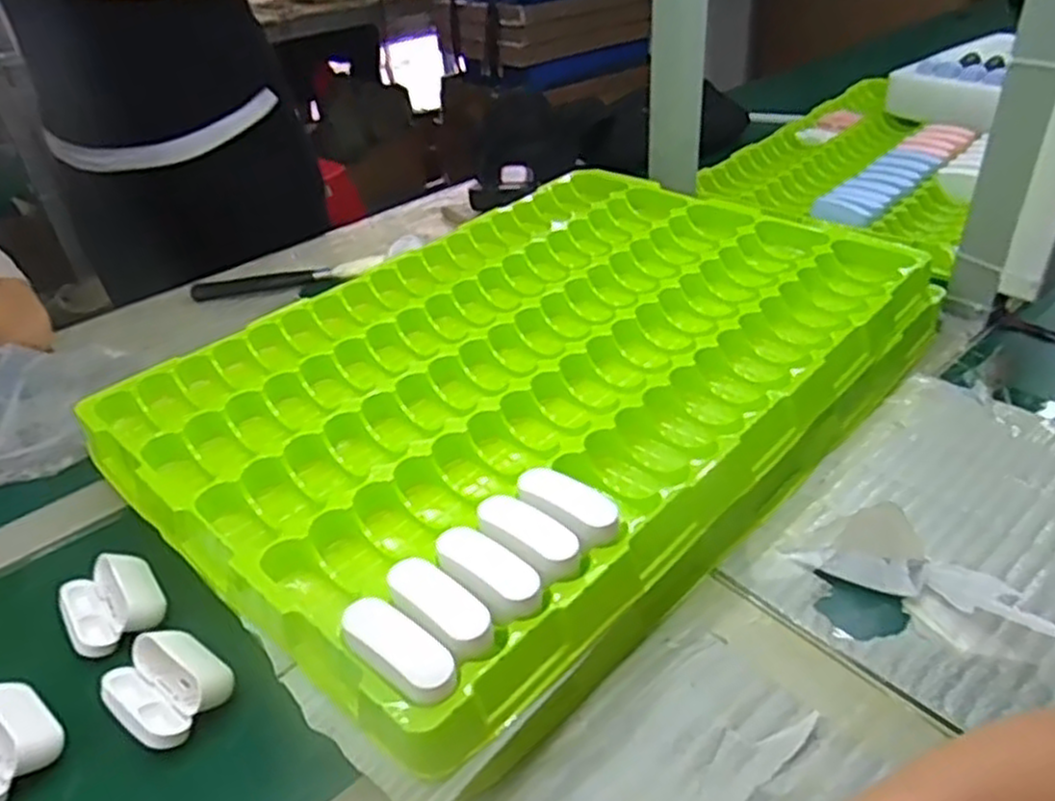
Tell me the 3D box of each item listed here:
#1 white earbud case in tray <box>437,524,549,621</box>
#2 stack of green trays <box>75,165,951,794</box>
[{"bbox_3d":[-0.021,0.089,0.389,0.065,0.016,0.027,24,45,34],"label":"white earbud case in tray"},{"bbox_3d":[0.017,-0.033,0.603,0.396,0.078,0.573,26,46,36],"label":"stack of green trays"}]

